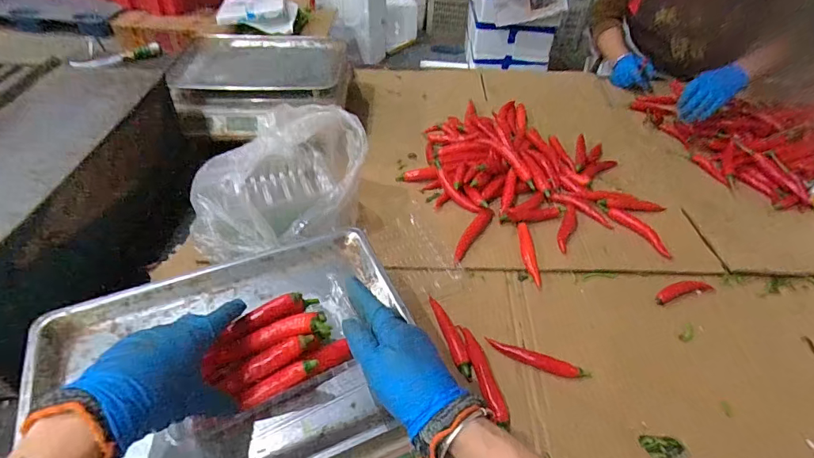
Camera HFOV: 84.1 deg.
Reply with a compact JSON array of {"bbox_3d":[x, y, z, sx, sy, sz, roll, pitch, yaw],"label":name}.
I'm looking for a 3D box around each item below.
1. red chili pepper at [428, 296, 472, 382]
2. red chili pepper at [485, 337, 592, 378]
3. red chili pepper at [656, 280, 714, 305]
[{"bbox_3d":[0.057,0.134,0.578,0.020,0.013,0.125,-10,46,-12],"label":"red chili pepper"},{"bbox_3d":[0.160,0.164,0.559,0.123,0.015,0.018,15,46,13],"label":"red chili pepper"},{"bbox_3d":[0.394,0.085,0.641,0.088,0.021,0.020,-10,46,-12],"label":"red chili pepper"}]

